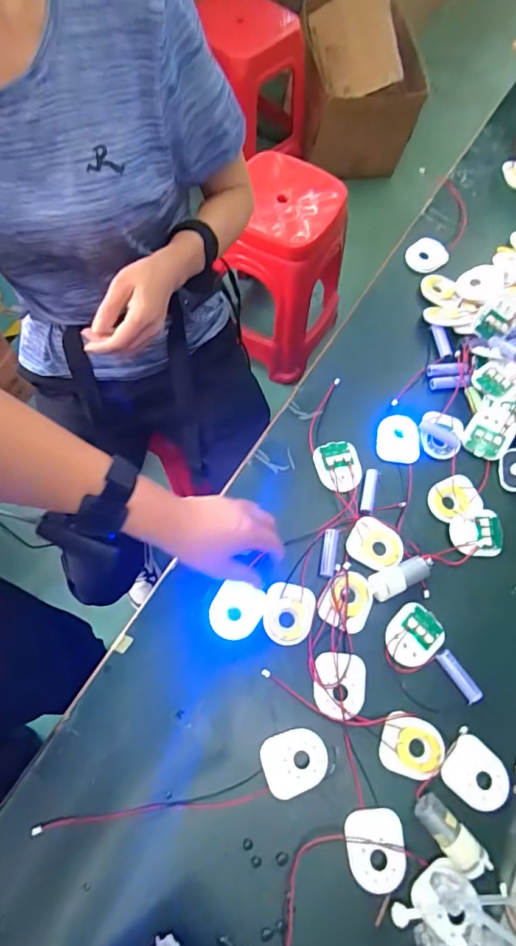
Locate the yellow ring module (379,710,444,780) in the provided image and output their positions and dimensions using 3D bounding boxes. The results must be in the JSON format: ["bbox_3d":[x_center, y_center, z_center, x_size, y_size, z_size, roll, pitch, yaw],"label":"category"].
[{"bbox_3d":[0.143,0.253,0.428,0.056,0.004,0.050,17,69,4],"label":"yellow ring module"}]

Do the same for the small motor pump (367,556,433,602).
[{"bbox_3d":[0.150,0.106,0.474,0.075,0.023,0.027,-20,71,-10],"label":"small motor pump"}]

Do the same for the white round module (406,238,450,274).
[{"bbox_3d":[0.237,-0.304,0.645,0.052,0.008,0.064,41,73,12],"label":"white round module"}]

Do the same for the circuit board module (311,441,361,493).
[{"bbox_3d":[0.091,-0.008,0.522,0.052,0.008,0.060,-7,70,-5],"label":"circuit board module"}]

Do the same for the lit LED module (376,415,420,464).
[{"bbox_3d":[0.165,-0.041,0.542,0.051,0.004,0.061,5,69,-1],"label":"lit LED module"}]

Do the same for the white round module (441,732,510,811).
[{"bbox_3d":[0.201,0.277,0.422,0.056,0.006,0.051,41,73,12],"label":"white round module"}]

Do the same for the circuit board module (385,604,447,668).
[{"bbox_3d":[0.156,0.163,0.461,0.058,0.008,0.050,-33,74,-14],"label":"circuit board module"}]

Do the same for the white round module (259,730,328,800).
[{"bbox_3d":[0.033,0.262,0.417,0.058,0.008,0.050,-16,71,-8],"label":"white round module"}]

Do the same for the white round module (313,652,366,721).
[{"bbox_3d":[0.078,0.203,0.440,0.049,0.005,0.057,4,69,-1],"label":"white round module"}]

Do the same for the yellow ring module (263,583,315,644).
[{"bbox_3d":[0.031,0.140,0.461,0.049,0.004,0.057,9,69,1],"label":"yellow ring module"}]

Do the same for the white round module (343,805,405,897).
[{"bbox_3d":[0.102,0.325,0.396,0.051,0.009,0.059,-7,70,-5],"label":"white round module"}]

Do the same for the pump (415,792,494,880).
[{"bbox_3d":[0.168,0.315,0.398,0.026,0.020,0.066,-39,75,-15],"label":"pump"}]

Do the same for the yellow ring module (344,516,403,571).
[{"bbox_3d":[0.126,0.076,0.492,0.058,0.010,0.050,28,71,8],"label":"yellow ring module"}]

